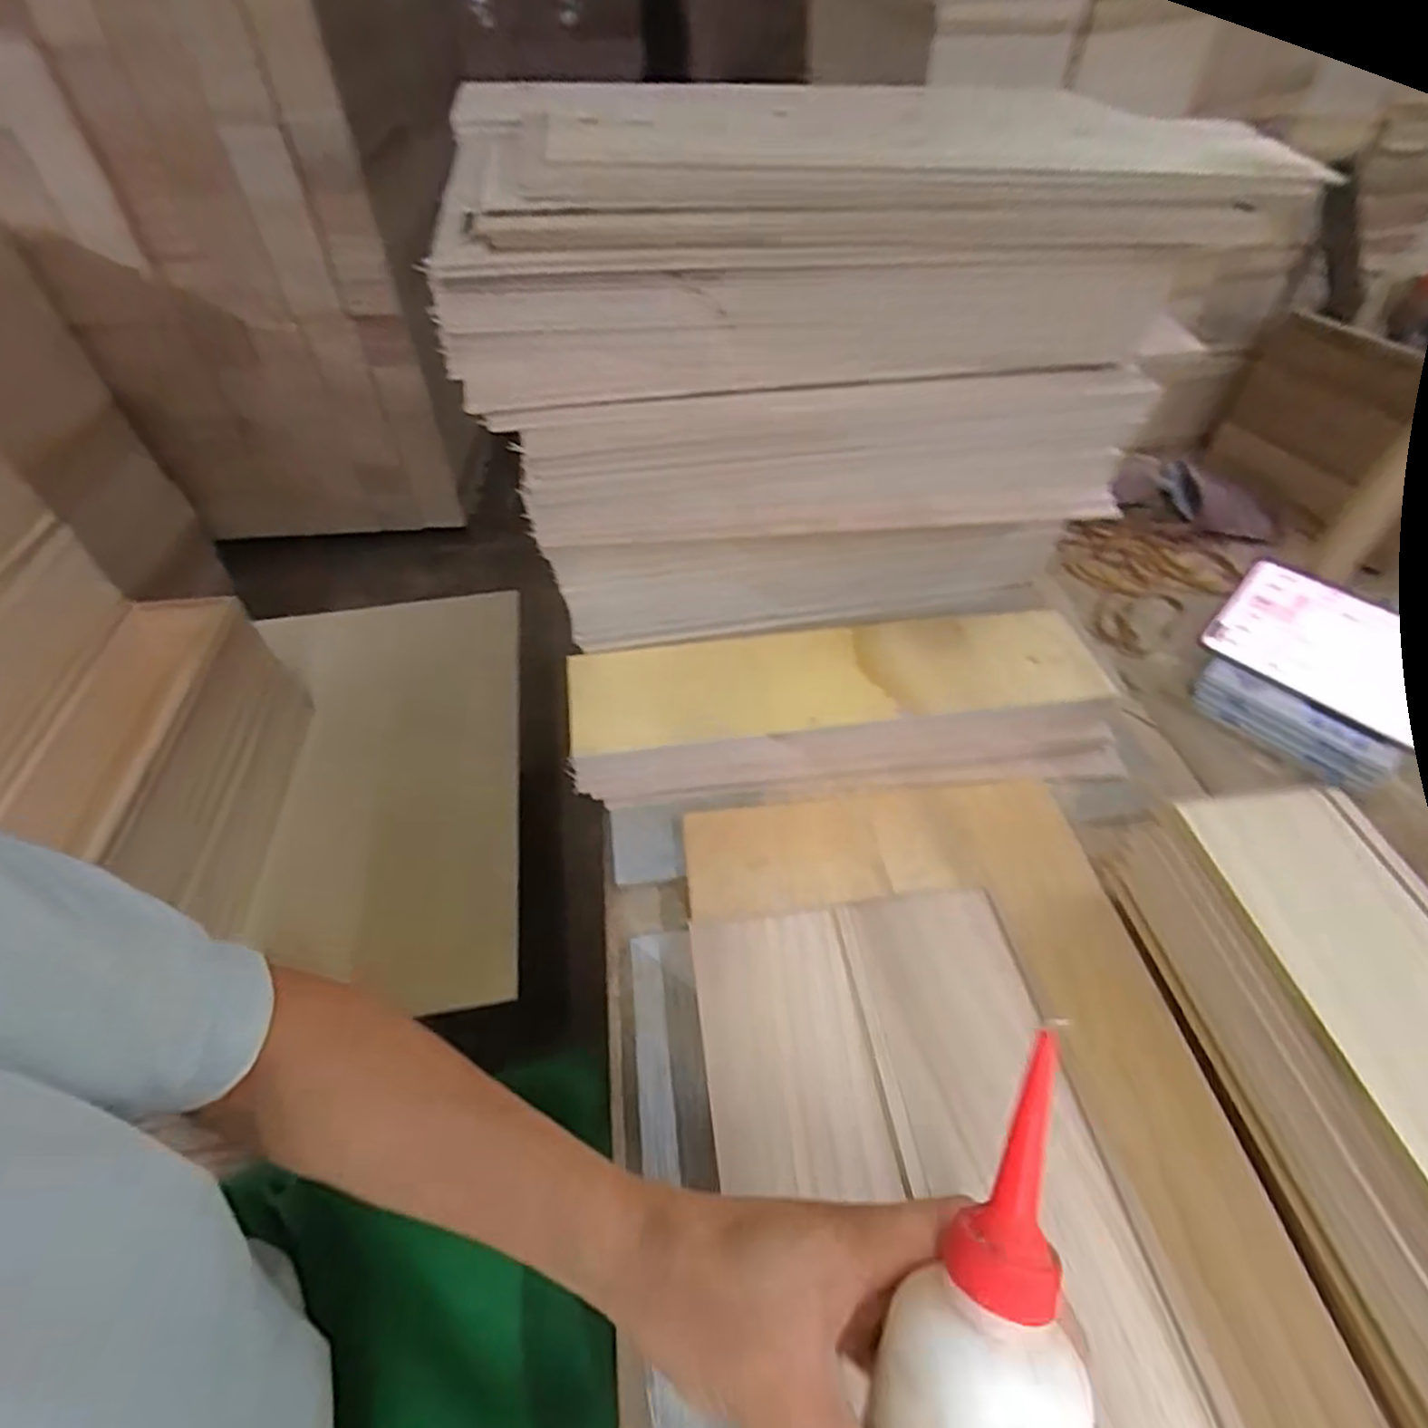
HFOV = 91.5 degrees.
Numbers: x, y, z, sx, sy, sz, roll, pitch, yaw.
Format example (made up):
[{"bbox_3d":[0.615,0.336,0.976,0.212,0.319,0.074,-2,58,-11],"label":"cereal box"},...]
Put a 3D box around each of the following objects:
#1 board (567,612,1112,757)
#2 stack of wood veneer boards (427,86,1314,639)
[{"bbox_3d":[0.085,-0.024,0.490,0.366,0.016,0.087,-7,56,-6],"label":"board"},{"bbox_3d":[0.066,-0.206,0.460,0.415,0.301,0.169,-7,49,-6],"label":"stack of wood veneer boards"}]

